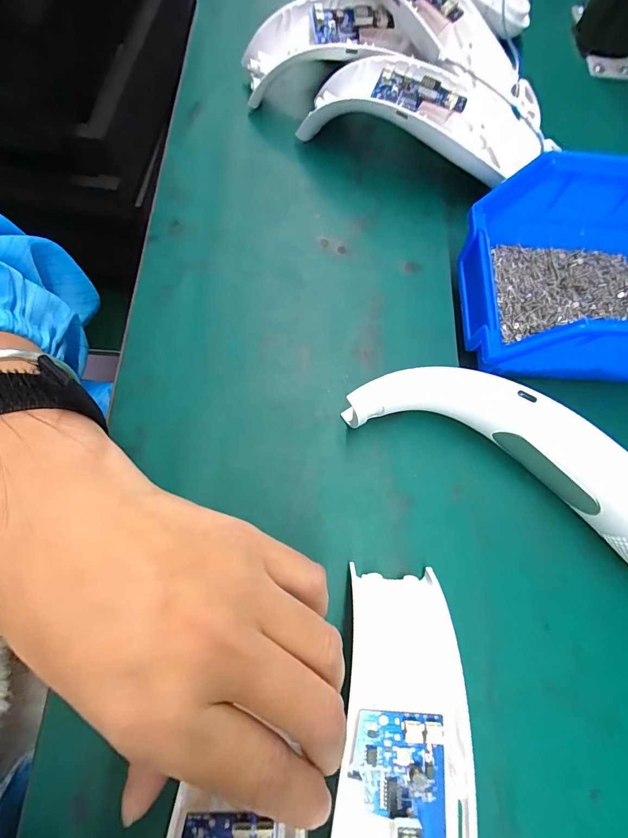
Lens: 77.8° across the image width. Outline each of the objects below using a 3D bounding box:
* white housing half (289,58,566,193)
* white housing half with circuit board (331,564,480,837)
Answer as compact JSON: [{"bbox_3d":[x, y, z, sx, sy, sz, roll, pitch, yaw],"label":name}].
[{"bbox_3d":[0.076,-0.209,0.276,0.169,0.047,0.068,11,71,1],"label":"white housing half"},{"bbox_3d":[0.030,0.159,0.151,0.051,0.051,0.179,6,71,-1],"label":"white housing half with circuit board"}]

